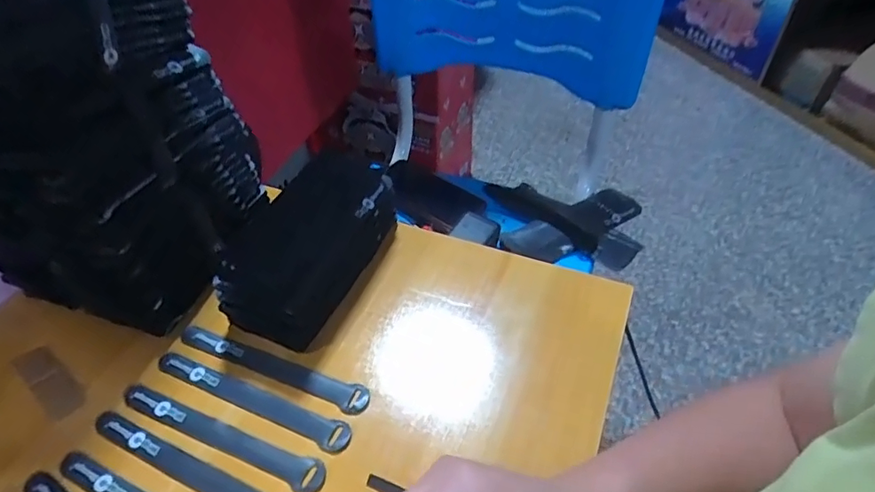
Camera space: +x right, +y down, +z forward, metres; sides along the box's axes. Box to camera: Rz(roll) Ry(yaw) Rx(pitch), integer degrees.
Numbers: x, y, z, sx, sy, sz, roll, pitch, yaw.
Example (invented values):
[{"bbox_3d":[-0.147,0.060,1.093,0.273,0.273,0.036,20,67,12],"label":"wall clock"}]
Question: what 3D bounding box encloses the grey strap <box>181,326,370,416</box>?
[{"bbox_3d":[-0.154,0.109,0.478,0.200,0.006,0.026,16,48,16],"label":"grey strap"}]

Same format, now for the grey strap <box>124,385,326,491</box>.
[{"bbox_3d":[-0.181,0.155,0.435,0.202,0.004,0.026,16,48,21],"label":"grey strap"}]

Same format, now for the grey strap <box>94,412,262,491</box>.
[{"bbox_3d":[-0.197,0.176,0.412,0.201,0.005,0.024,18,49,18],"label":"grey strap"}]

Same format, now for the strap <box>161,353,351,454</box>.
[{"bbox_3d":[-0.166,0.132,0.456,0.200,0.004,0.025,17,48,17],"label":"strap"}]

